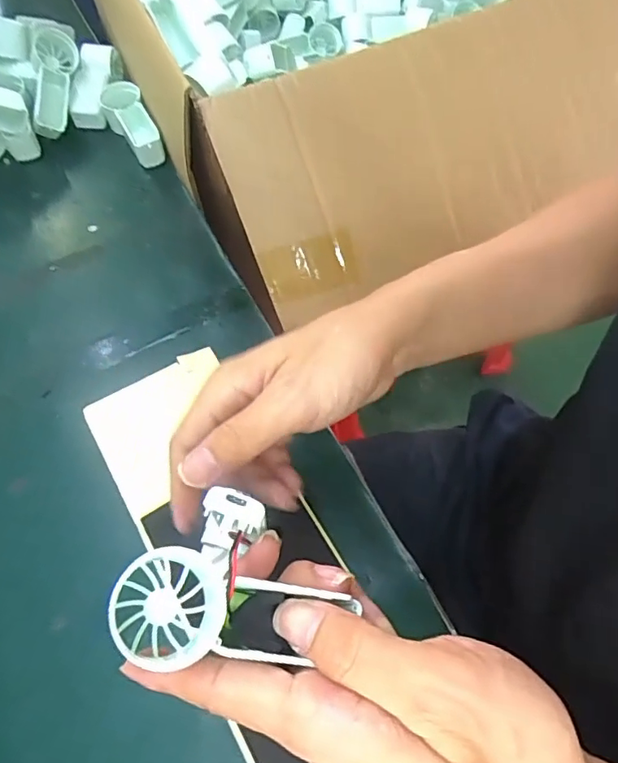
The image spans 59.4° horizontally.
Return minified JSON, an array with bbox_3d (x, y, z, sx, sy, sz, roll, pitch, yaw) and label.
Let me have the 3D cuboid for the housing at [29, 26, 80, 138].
[{"bbox_3d":[-0.256,-0.297,0.538,0.044,0.024,0.106,1,85,1],"label":"housing"}]

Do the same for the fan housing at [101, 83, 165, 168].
[{"bbox_3d":[-0.174,-0.252,0.532,0.039,0.032,0.105,-22,65,-10],"label":"fan housing"}]

